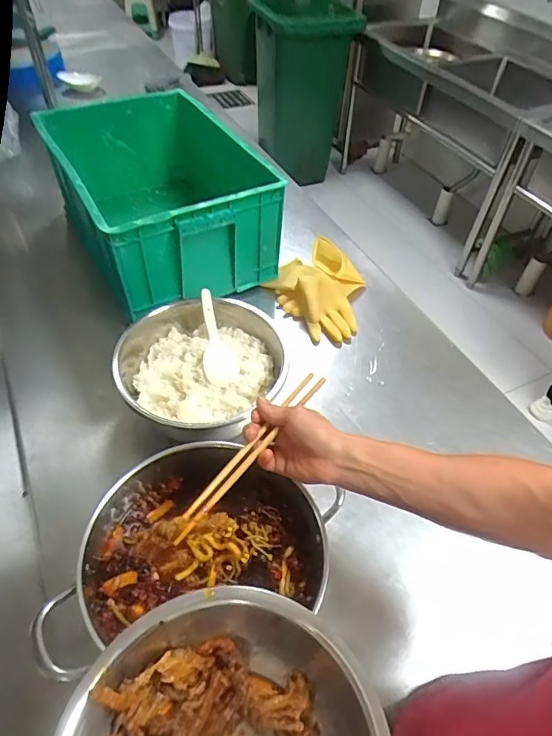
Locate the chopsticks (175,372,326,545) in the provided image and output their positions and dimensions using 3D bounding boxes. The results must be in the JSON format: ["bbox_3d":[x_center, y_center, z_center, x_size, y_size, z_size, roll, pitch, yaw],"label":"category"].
[{"bbox_3d":[-0.025,0.092,0.551,0.022,0.018,0.268,29,50,23],"label":"chopsticks"}]

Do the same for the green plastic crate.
[{"bbox_3d":[-0.250,-0.379,1.076,0.373,0.237,0.569,-23,52,-21],"label":"green plastic crate"}]

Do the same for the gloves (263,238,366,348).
[{"bbox_3d":[0.107,-0.166,1.000,0.188,0.067,0.231,-24,52,-22],"label":"gloves"}]

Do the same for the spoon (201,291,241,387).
[{"bbox_3d":[-0.102,-0.053,0.812,0.057,0.023,0.183,-10,62,-10],"label":"spoon"}]

